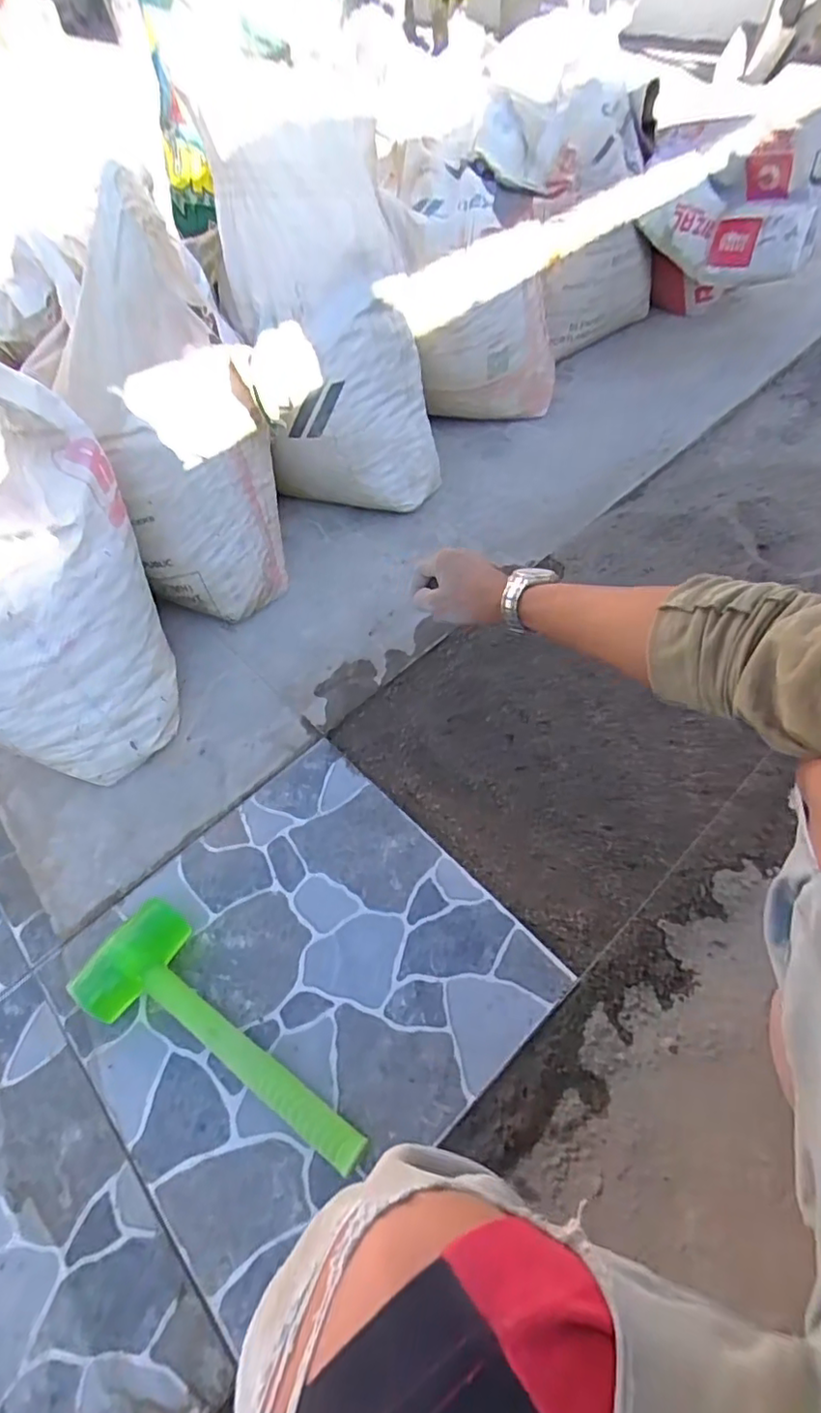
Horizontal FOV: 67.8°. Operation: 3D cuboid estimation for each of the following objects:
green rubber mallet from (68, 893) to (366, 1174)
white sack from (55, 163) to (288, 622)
[{"bbox_3d":[-0.179,0.321,0.568,0.302,0.062,0.110,34,65,23],"label":"green rubber mallet"},{"bbox_3d":[-0.280,-0.326,0.768,0.198,0.454,0.193,-17,56,-5],"label":"white sack"}]

